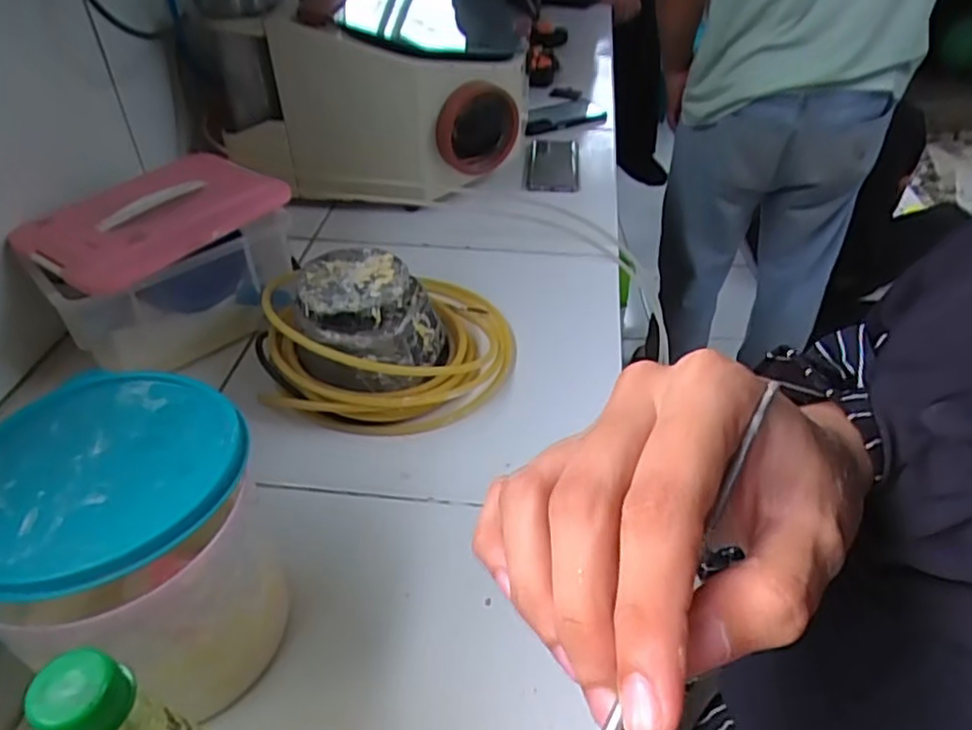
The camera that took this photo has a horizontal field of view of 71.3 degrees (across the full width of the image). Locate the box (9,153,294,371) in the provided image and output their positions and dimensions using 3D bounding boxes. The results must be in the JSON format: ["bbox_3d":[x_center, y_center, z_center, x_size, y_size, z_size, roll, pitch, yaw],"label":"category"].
[{"bbox_3d":[-0.321,-0.109,0.711,0.246,0.127,0.154,-33,50,-31],"label":"box"}]

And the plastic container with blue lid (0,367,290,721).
[{"bbox_3d":[-0.220,0.122,0.440,0.186,0.164,0.162,22,46,24],"label":"plastic container with blue lid"}]

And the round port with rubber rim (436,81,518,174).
[{"bbox_3d":[-0.012,-0.313,0.892,0.120,0.115,0.036,-29,49,-29],"label":"round port with rubber rim"}]

